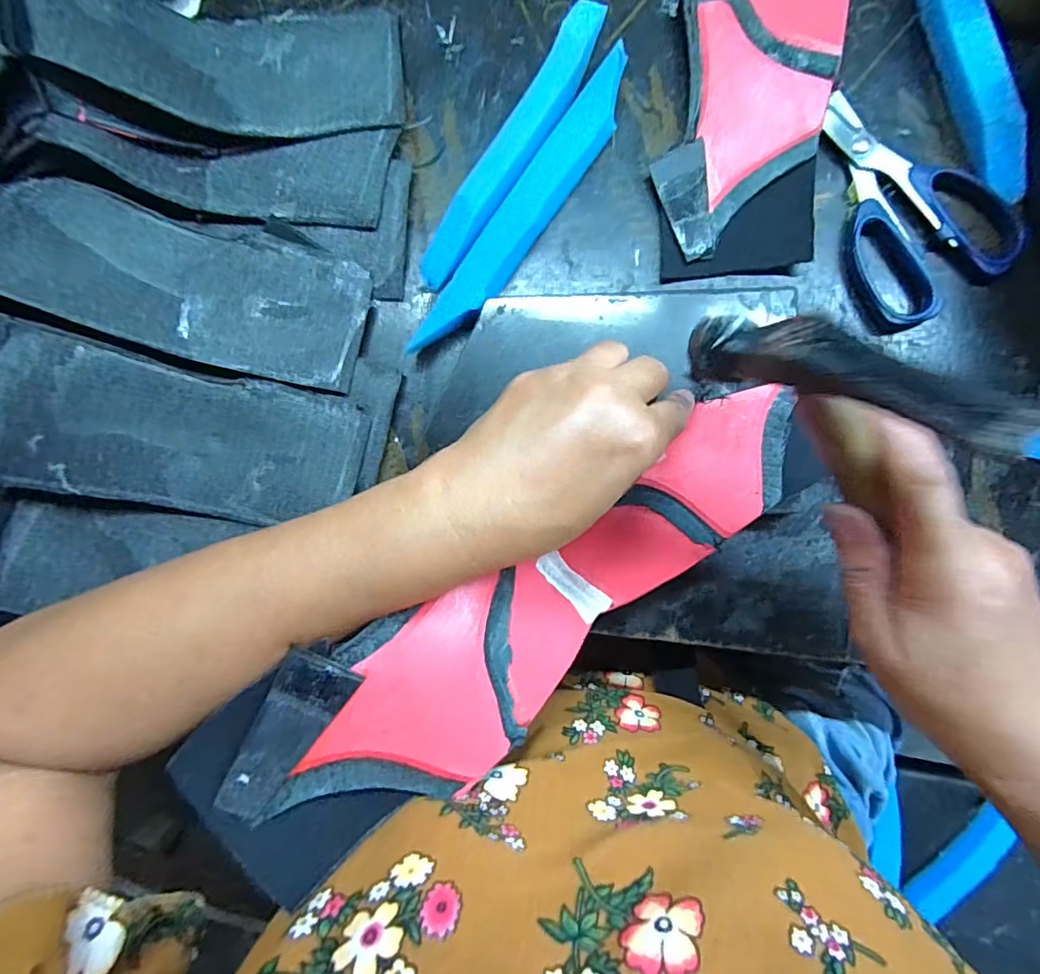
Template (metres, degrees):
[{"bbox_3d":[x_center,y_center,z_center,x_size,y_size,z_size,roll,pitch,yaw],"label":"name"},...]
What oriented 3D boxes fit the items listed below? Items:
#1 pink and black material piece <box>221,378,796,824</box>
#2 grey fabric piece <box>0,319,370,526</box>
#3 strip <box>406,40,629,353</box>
[{"bbox_3d":[0.015,0.054,0.265,0.314,0.063,0.083,-31,88,-21],"label":"pink and black material piece"},{"bbox_3d":[-0.197,-0.029,0.310,0.192,0.034,0.086,8,89,-11],"label":"grey fabric piece"},{"bbox_3d":[0.005,-0.171,0.321,0.025,0.022,0.213,36,91,5],"label":"strip"}]

